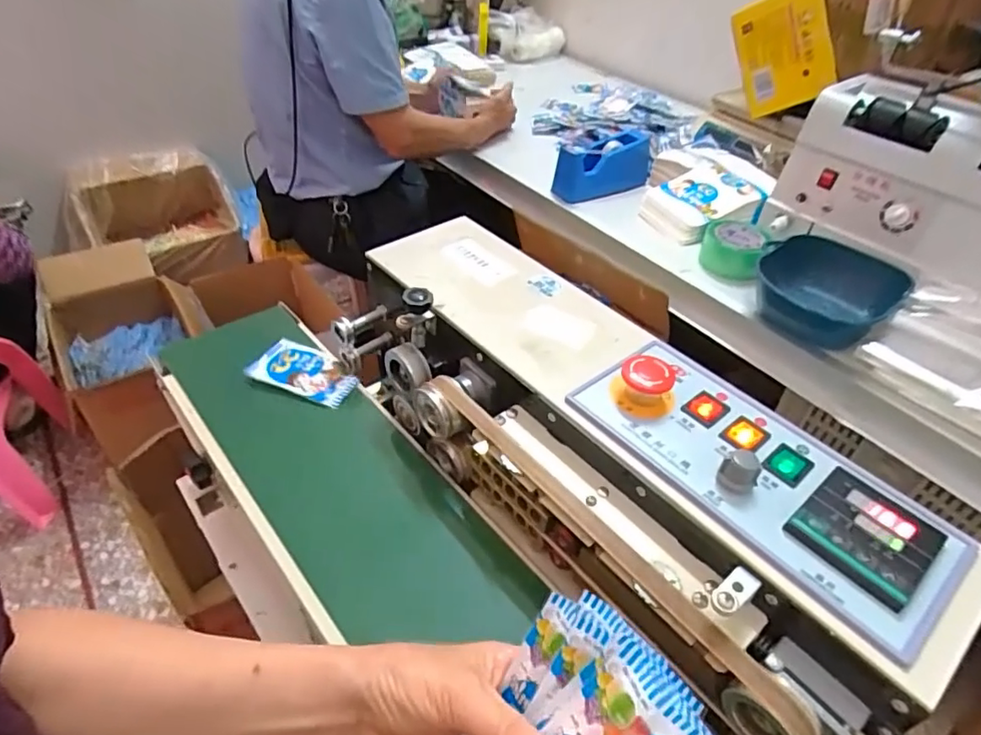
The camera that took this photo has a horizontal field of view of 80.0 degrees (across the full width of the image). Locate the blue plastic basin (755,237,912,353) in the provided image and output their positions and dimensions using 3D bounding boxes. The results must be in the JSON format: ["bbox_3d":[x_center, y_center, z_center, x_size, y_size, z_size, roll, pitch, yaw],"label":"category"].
[{"bbox_3d":[0.510,-0.110,0.897,0.199,0.082,0.188,28,48,24],"label":"blue plastic basin"}]

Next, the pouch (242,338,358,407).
[{"bbox_3d":[-0.189,0.004,0.595,0.106,0.015,0.060,17,44,15],"label":"pouch"}]

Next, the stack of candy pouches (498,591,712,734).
[{"bbox_3d":[0.038,0.168,0.280,0.106,0.032,0.122,-50,52,10],"label":"stack of candy pouches"}]

